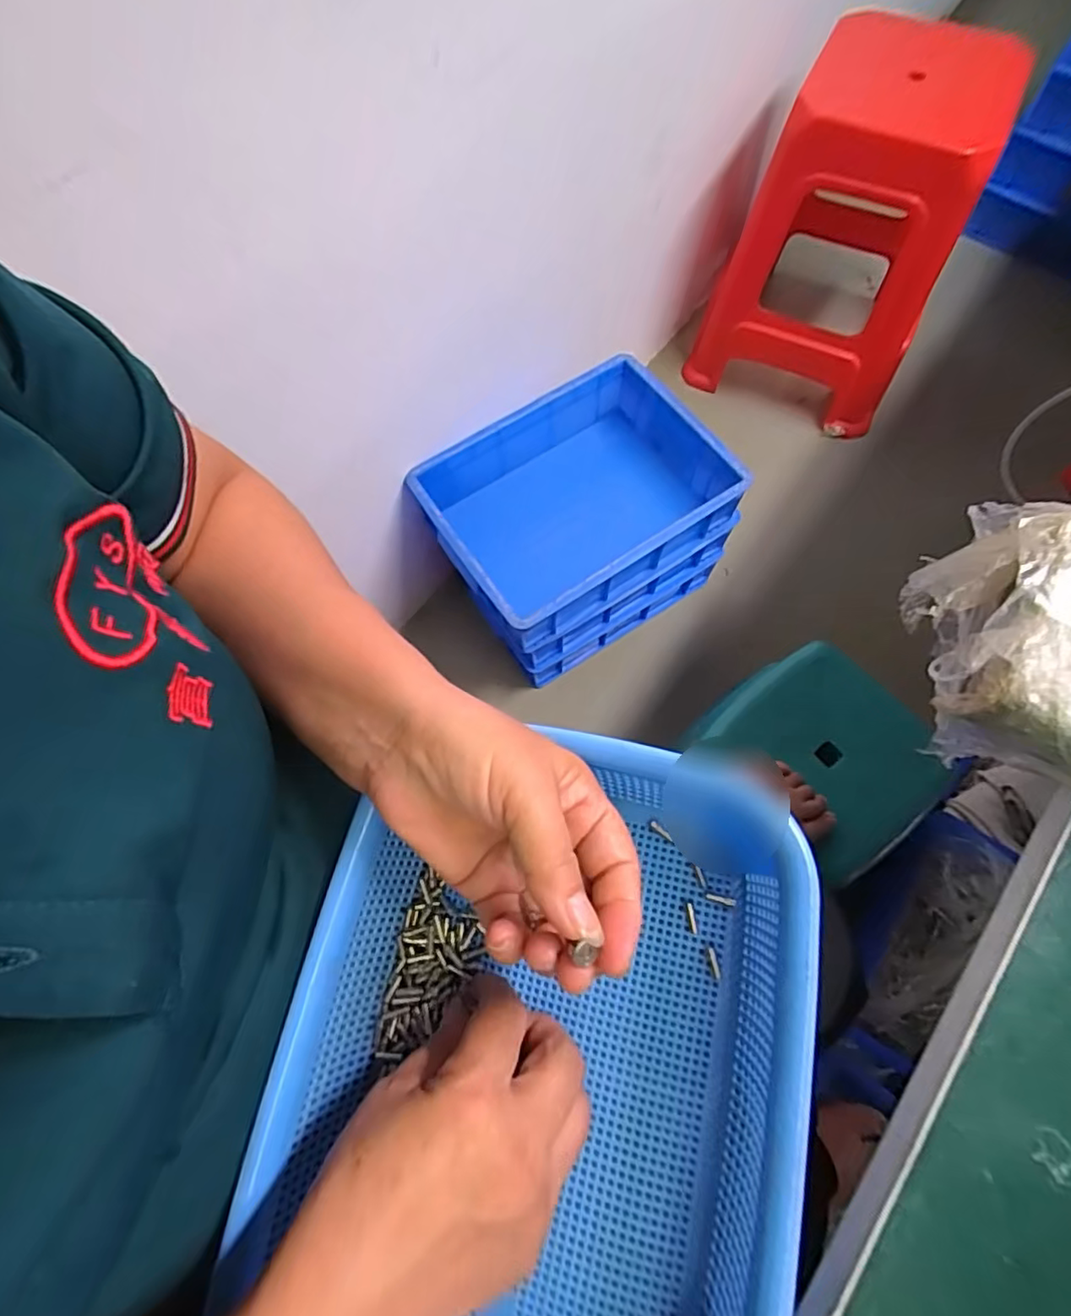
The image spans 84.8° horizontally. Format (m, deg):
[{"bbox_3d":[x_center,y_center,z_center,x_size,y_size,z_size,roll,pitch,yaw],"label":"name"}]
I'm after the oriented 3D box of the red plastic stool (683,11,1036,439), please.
[{"bbox_3d":[0.588,-0.789,1.109,0.396,0.482,0.383,26,73,11],"label":"red plastic stool"}]

